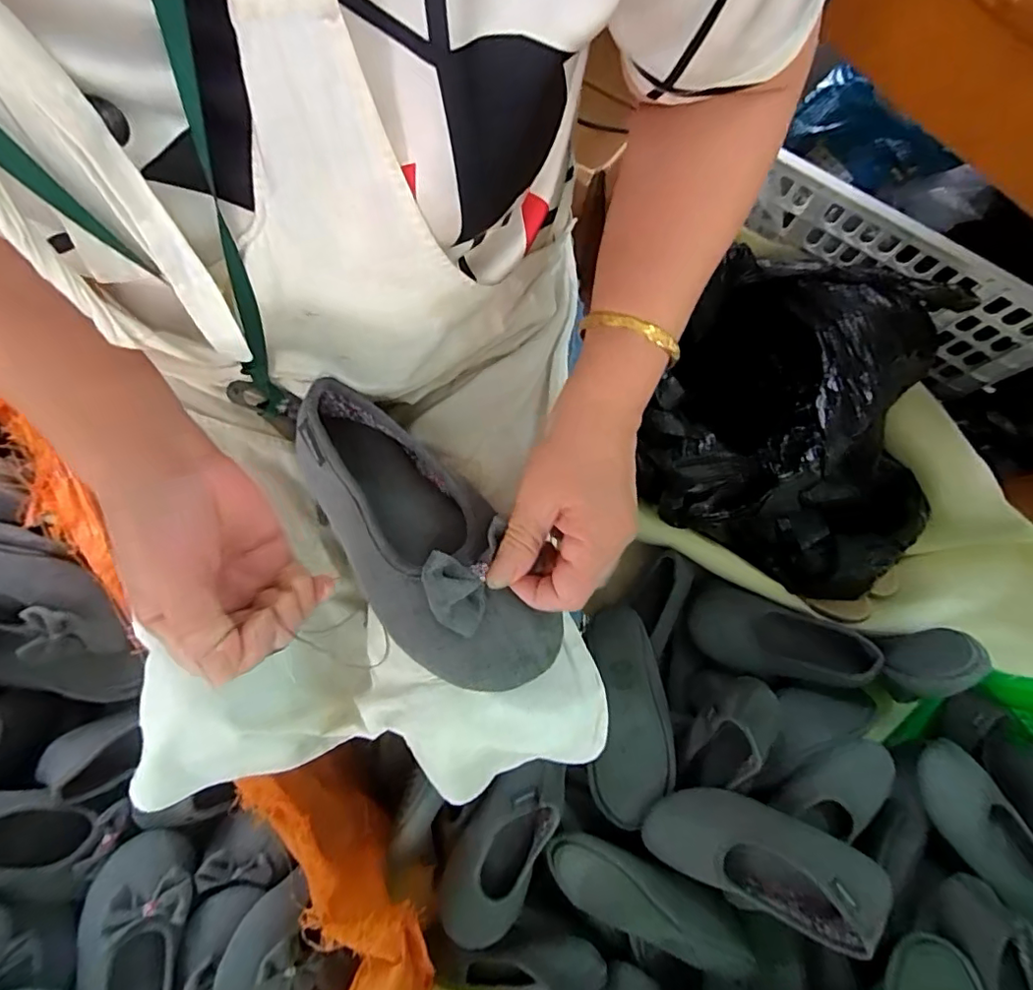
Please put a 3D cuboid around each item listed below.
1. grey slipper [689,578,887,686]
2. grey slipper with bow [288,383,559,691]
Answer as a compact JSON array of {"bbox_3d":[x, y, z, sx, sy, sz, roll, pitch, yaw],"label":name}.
[{"bbox_3d":[0.336,0.188,0.711,0.218,0.056,0.100,19,80,3],"label":"grey slipper"},{"bbox_3d":[-0.067,0.024,0.347,0.091,0.052,0.224,-37,69,-7],"label":"grey slipper with bow"}]

